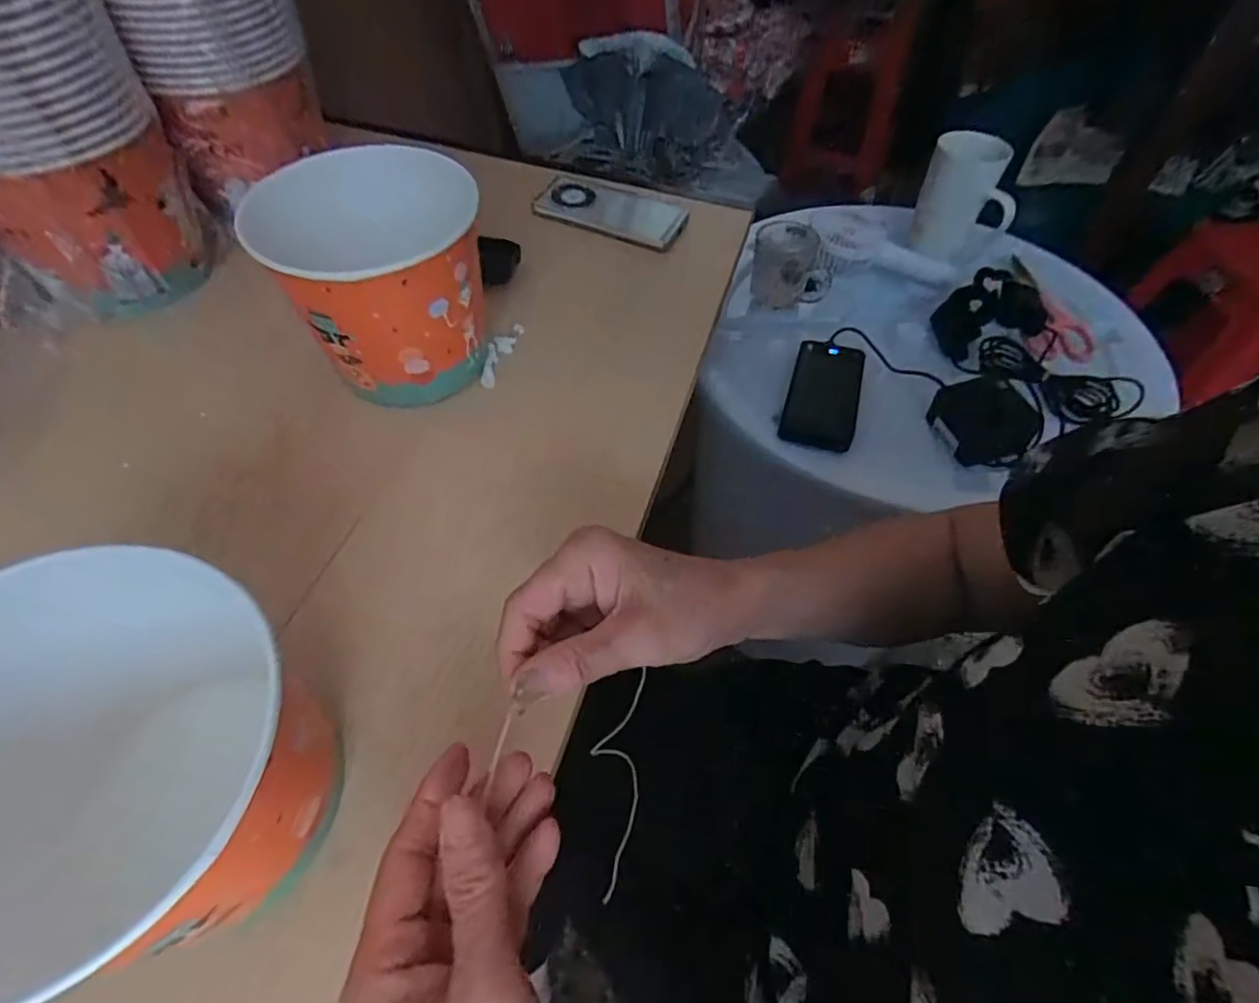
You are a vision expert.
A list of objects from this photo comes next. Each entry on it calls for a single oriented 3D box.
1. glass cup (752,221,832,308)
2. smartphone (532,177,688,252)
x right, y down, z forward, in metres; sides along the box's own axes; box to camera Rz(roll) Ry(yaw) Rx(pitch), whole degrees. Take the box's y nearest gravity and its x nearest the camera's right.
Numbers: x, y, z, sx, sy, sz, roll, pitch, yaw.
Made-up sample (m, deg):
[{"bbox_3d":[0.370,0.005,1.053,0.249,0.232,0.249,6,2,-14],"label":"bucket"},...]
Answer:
[{"bbox_3d":[0.205,-0.297,0.738,0.099,0.068,0.091,0,54,-1],"label":"glass cup"},{"bbox_3d":[-0.019,-0.325,0.661,0.156,0.010,0.080,21,62,4],"label":"smartphone"}]

